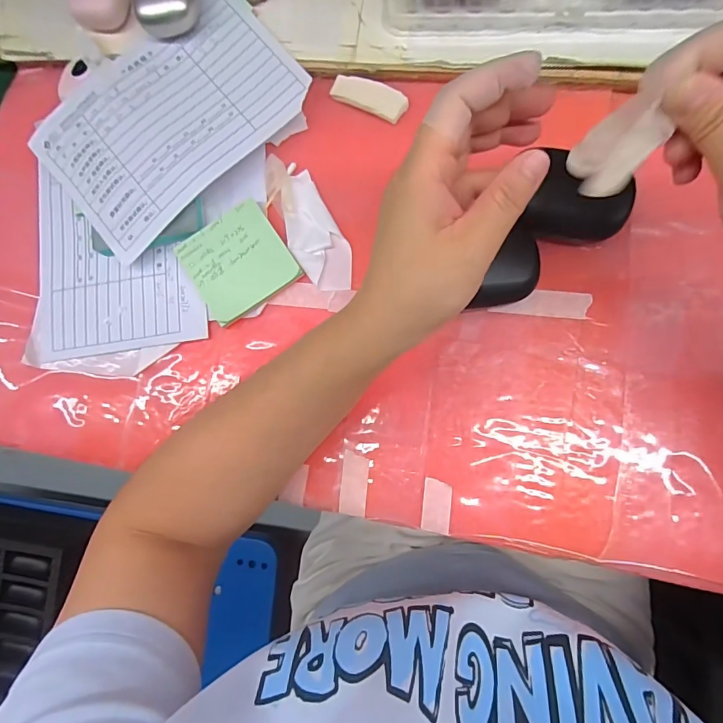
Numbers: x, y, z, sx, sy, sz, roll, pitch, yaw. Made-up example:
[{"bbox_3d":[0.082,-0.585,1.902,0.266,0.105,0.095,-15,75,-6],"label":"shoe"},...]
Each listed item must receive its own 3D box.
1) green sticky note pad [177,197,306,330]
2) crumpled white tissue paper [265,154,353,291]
[{"bbox_3d":[-0.097,-0.079,0.345,0.077,0.009,0.075,-31,81,3],"label":"green sticky note pad"},{"bbox_3d":[-0.044,-0.110,0.348,0.040,0.008,0.123,-30,81,3],"label":"crumpled white tissue paper"}]

